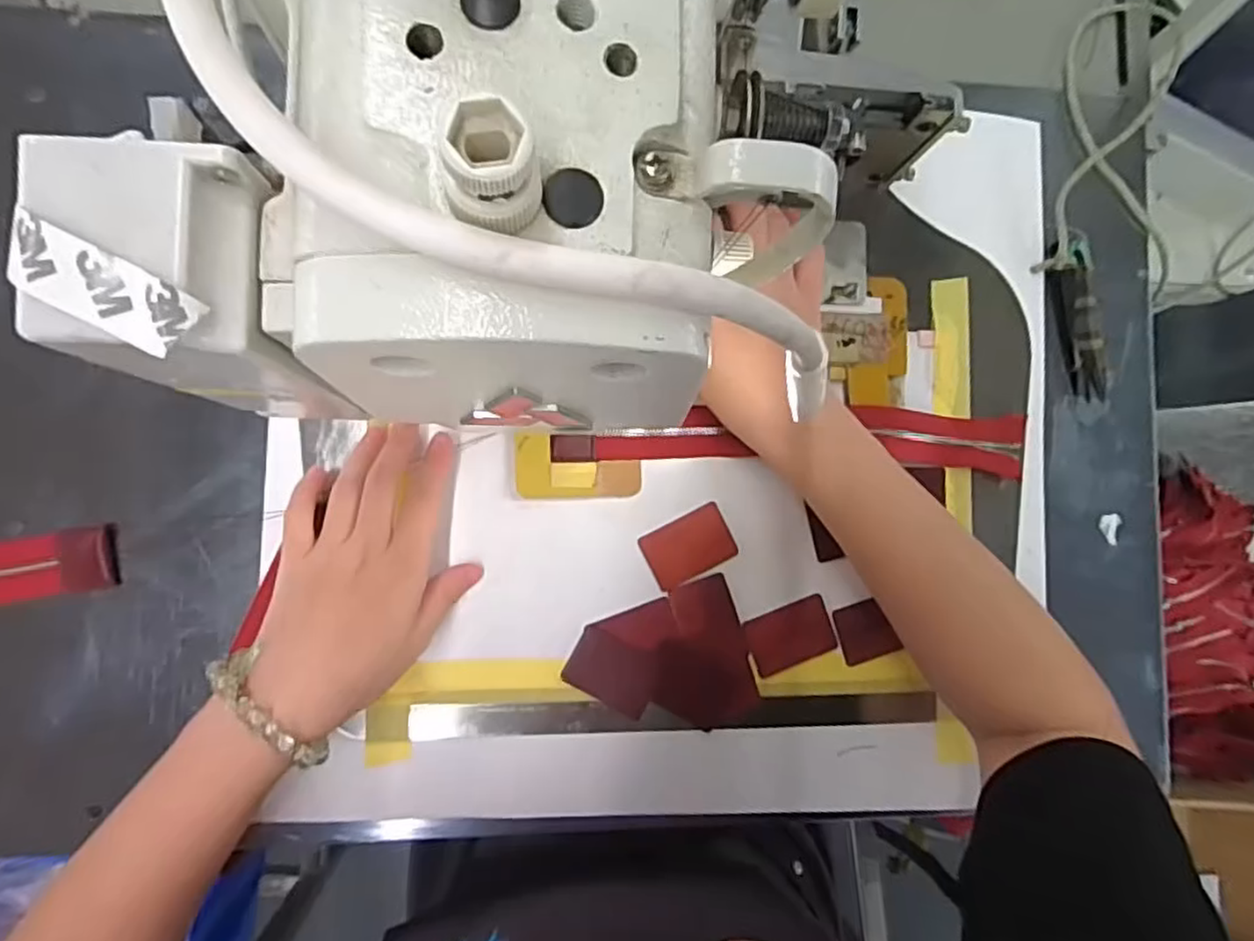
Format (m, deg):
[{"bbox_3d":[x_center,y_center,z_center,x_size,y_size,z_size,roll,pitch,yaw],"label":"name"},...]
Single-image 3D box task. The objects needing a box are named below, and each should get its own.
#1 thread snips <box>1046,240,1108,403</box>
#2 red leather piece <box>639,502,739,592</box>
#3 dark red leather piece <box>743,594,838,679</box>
[{"bbox_3d":[0.291,-0.096,0.442,0.027,0.013,0.098,-8,88,-7],"label":"thread snips"},{"bbox_3d":[0.036,0.044,0.407,0.051,0.004,0.034,-27,90,-8],"label":"red leather piece"},{"bbox_3d":[0.097,0.098,0.410,0.051,0.004,0.037,-18,94,-6],"label":"dark red leather piece"}]

